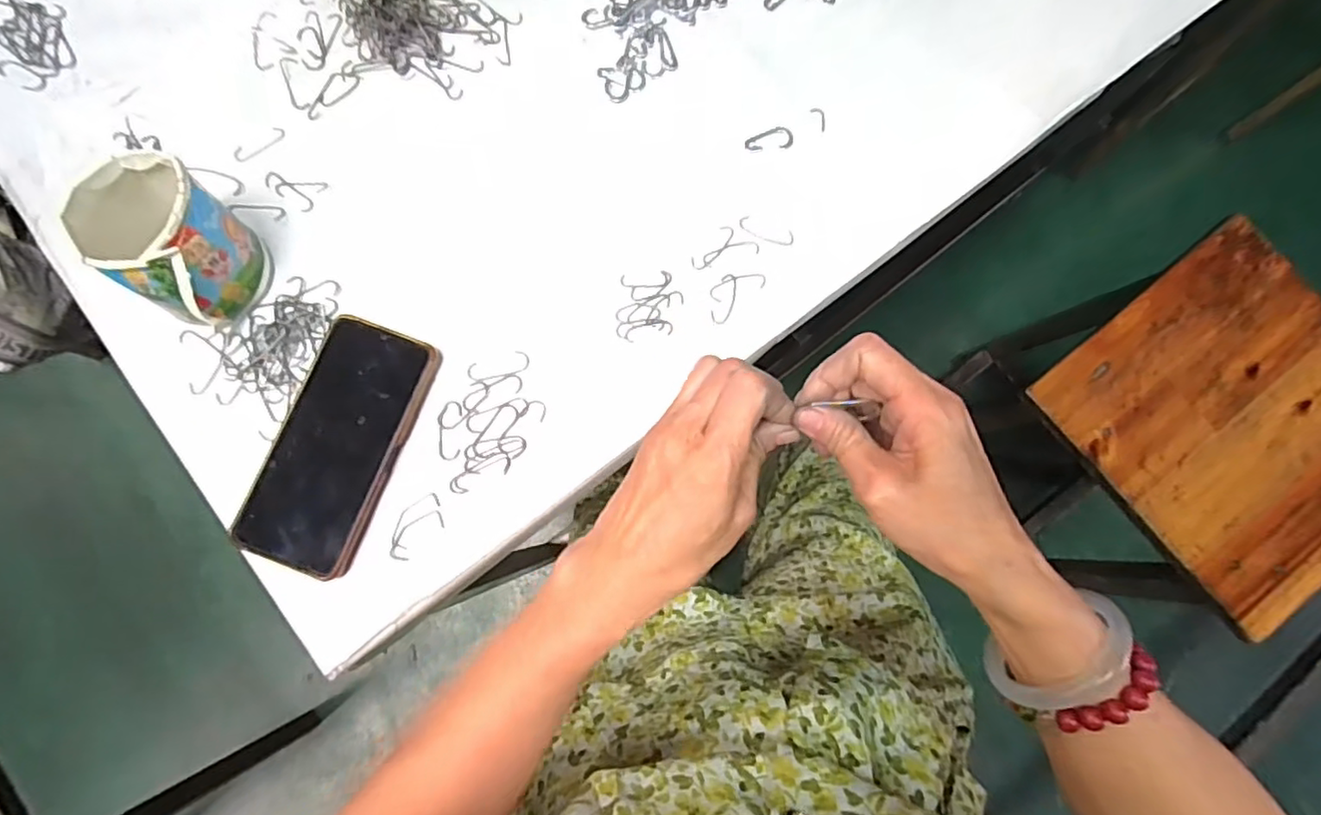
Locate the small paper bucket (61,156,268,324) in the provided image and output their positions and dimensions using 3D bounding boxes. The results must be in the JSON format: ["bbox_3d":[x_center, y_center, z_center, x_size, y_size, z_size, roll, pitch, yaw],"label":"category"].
[{"bbox_3d":[-0.322,-0.113,0.419,0.093,0.074,0.080,39,83,7],"label":"small paper bucket"}]

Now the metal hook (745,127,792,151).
[{"bbox_3d":[0.082,-0.202,0.469,0.037,0.004,0.017,-8,80,0],"label":"metal hook"}]

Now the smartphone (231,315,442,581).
[{"bbox_3d":[-0.218,0.024,0.426,0.079,0.012,0.167,20,81,4],"label":"smartphone"}]

